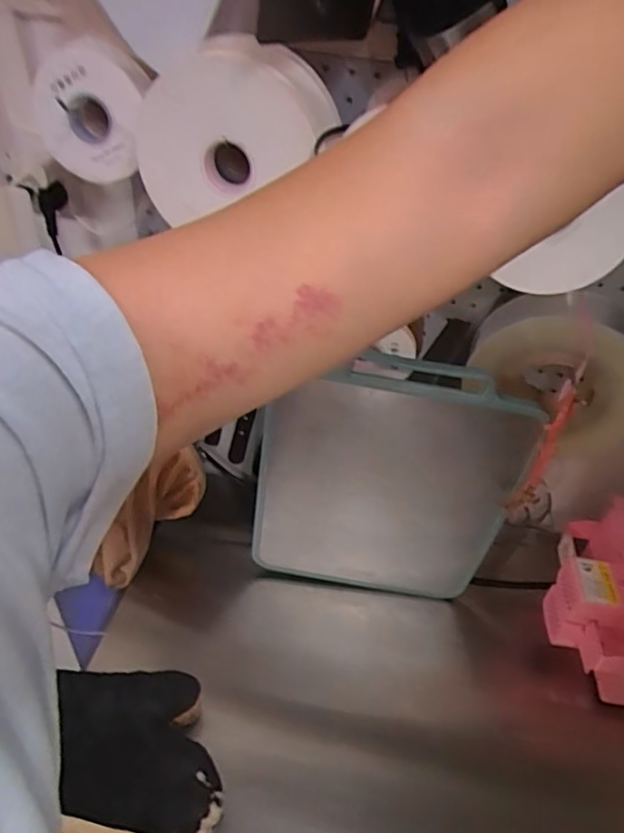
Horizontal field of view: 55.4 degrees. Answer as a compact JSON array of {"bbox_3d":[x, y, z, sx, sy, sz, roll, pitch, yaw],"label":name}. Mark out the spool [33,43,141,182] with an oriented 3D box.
[{"bbox_3d":[-0.196,-0.259,0.514,0.106,0.104,0.018,27,38,8],"label":"spool"}]

